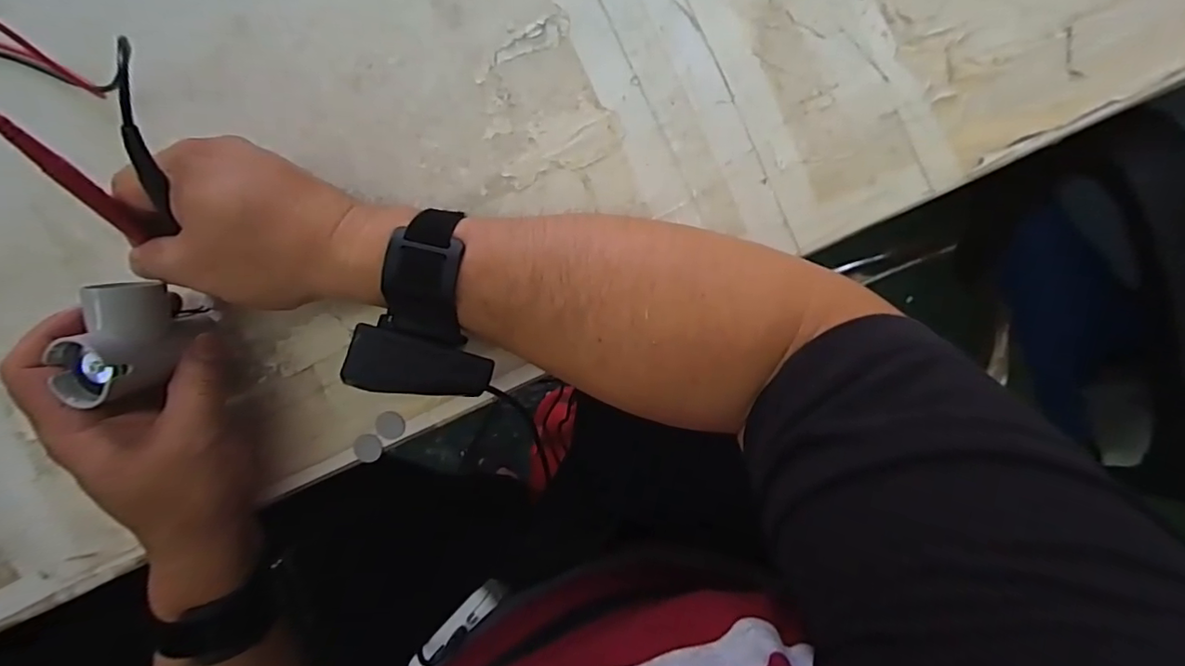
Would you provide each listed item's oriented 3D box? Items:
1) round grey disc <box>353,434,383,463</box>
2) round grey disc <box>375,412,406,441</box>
[{"bbox_3d":[-0.140,0.072,0.350,0.018,0.004,0.019,0,94,3],"label":"round grey disc"},{"bbox_3d":[-0.126,0.058,0.351,0.017,0.006,0.017,0,94,3],"label":"round grey disc"}]

